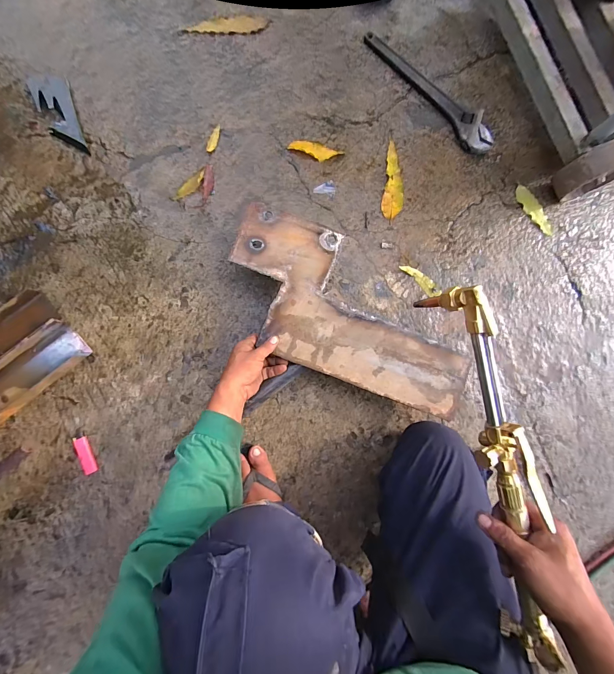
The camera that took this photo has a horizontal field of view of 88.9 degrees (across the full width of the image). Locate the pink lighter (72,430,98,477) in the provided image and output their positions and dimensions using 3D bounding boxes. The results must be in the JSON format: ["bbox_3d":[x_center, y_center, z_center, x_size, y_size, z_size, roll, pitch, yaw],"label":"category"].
[{"bbox_3d":[-0.408,0.212,0.575,0.025,0.013,0.079,-19,83,-5],"label":"pink lighter"}]

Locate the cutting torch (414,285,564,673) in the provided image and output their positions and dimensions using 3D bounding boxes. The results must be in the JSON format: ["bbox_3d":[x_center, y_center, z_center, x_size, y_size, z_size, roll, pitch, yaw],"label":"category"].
[{"bbox_3d":[0.222,0.156,0.373,0.050,0.086,0.428,-14,92,-4],"label":"cutting torch"}]

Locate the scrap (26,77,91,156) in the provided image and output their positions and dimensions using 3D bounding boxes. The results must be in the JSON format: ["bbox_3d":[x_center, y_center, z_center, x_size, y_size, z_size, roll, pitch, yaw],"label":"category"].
[{"bbox_3d":[-0.510,-0.457,0.643,0.072,0.014,0.184,-22,83,-5],"label":"scrap"}]

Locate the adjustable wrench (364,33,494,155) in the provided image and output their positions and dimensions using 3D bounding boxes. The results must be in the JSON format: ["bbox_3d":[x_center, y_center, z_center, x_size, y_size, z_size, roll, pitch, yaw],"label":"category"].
[{"bbox_3d":[0.286,-0.565,0.711,0.080,0.019,0.372,-39,85,-7],"label":"adjustable wrench"}]

